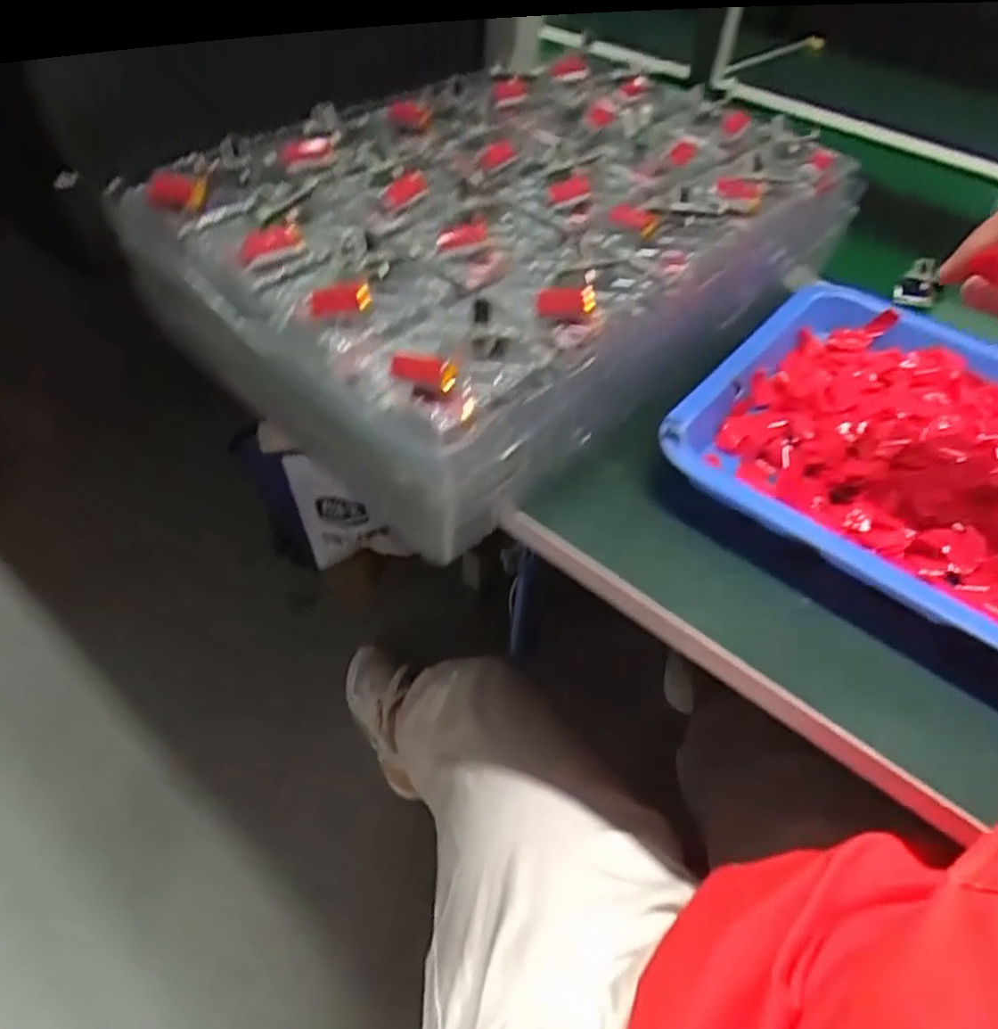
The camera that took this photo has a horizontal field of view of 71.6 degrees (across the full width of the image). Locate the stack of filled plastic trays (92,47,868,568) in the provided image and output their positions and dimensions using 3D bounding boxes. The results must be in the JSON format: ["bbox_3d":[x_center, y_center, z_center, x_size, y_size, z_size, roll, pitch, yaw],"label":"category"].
[{"bbox_3d":[0.009,-0.192,0.471,0.286,0.100,0.420,36,54,24],"label":"stack of filled plastic trays"}]

